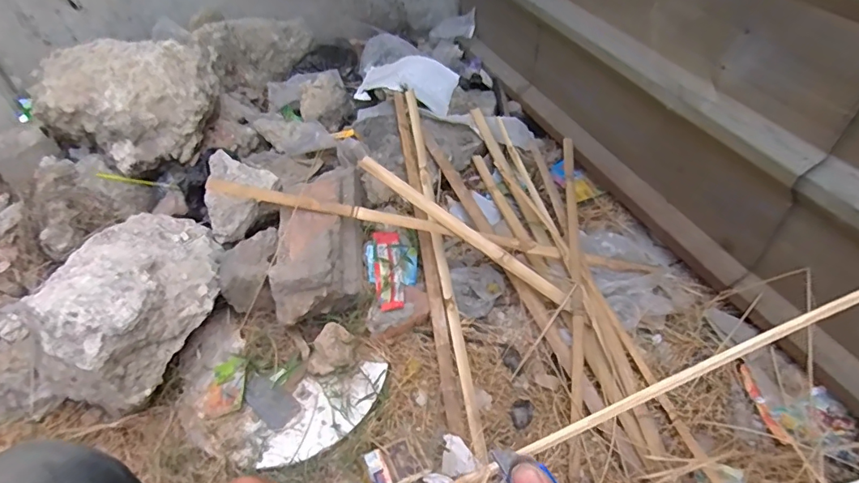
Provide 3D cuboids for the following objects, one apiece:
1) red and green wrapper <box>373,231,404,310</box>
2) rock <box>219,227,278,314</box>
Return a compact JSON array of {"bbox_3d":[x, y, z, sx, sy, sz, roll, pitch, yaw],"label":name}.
[{"bbox_3d":[-0.086,0.063,1.003,0.054,0.025,0.203,-6,48,-2],"label":"red and green wrapper"},{"bbox_3d":[-0.347,0.049,0.939,0.100,0.089,0.145,-1,48,2],"label":"rock"}]

